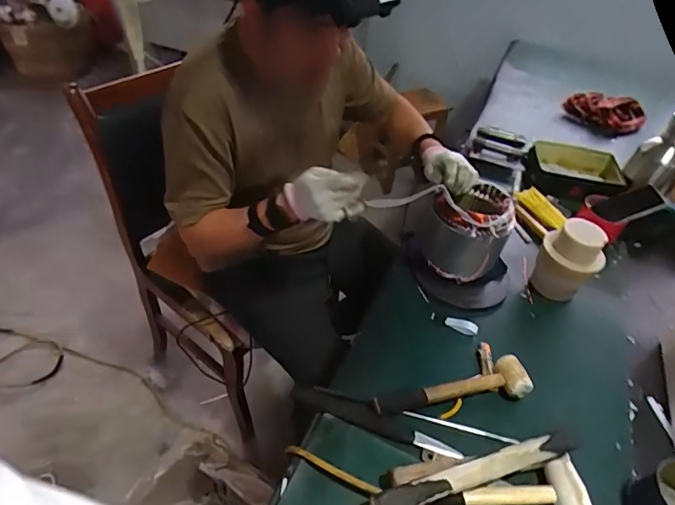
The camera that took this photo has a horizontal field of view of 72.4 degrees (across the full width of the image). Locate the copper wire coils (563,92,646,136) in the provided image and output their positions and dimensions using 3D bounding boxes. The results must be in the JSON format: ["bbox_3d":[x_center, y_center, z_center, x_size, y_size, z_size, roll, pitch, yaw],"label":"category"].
[{"bbox_3d":[0.871,-0.448,1.503,0.234,0.092,0.094,9,44,2],"label":"copper wire coils"}]

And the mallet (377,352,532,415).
[{"bbox_3d":[0.182,0.213,0.733,0.255,0.050,0.060,-5,45,-12],"label":"mallet"}]

